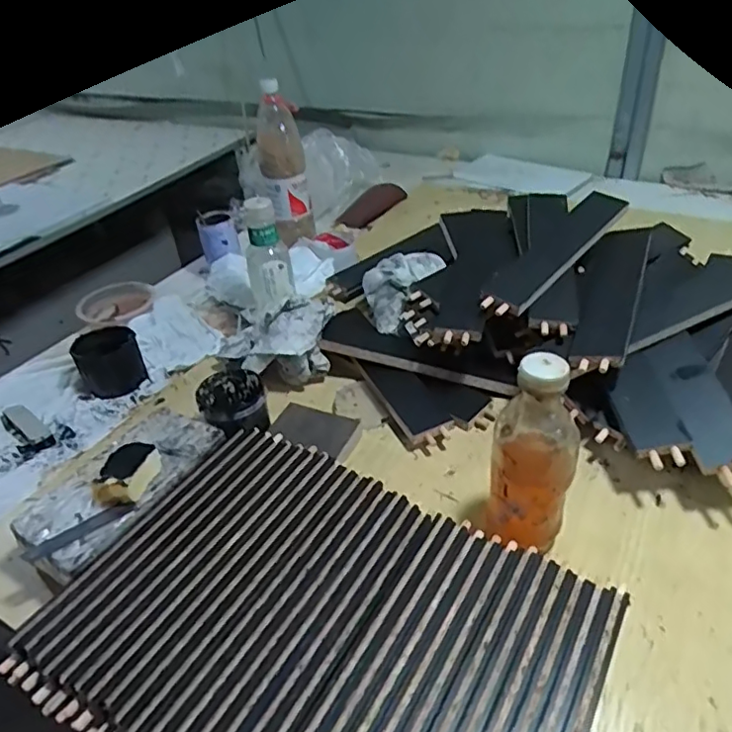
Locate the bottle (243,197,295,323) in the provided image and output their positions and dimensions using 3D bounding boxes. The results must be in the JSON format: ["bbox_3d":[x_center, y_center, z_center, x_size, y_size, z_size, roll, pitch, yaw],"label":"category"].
[{"bbox_3d":[-0.143,-0.158,0.849,0.062,0.156,0.061,-12,38,-7],"label":"bottle"}]

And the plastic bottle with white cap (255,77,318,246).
[{"bbox_3d":[-0.158,-0.385,1.141,0.094,0.295,0.094,-15,15,-20],"label":"plastic bottle with white cap"}]

